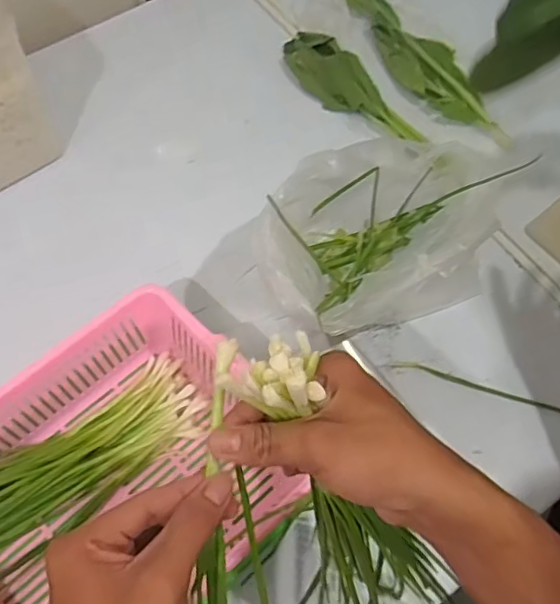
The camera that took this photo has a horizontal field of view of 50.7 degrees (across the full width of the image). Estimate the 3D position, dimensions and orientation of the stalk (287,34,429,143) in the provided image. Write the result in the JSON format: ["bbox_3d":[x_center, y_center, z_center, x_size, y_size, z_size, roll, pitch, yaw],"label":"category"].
[{"bbox_3d":[0.089,-0.282,0.778,0.069,0.026,0.225,-35,70,-16],"label":"stalk"}]

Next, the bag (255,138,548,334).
[{"bbox_3d":[0.101,-0.078,0.611,0.278,0.150,0.184,-25,67,-12],"label":"bag"}]

